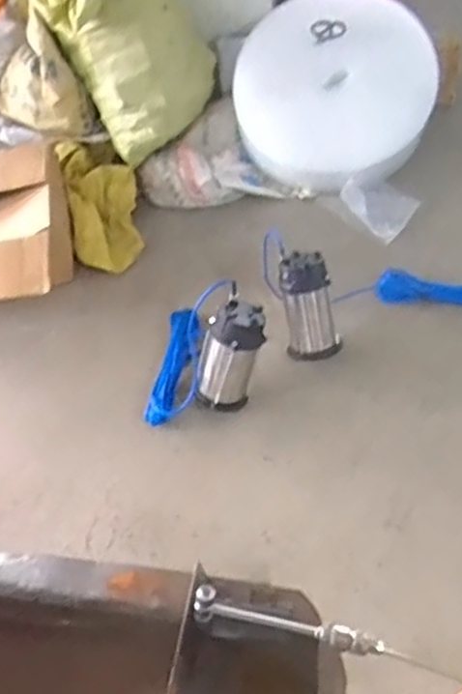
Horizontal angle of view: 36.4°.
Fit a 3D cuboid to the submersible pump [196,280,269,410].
[{"bbox_3d":[-0.005,0.012,1.692,0.137,0.310,0.108,25,32,19],"label":"submersible pump"}]

